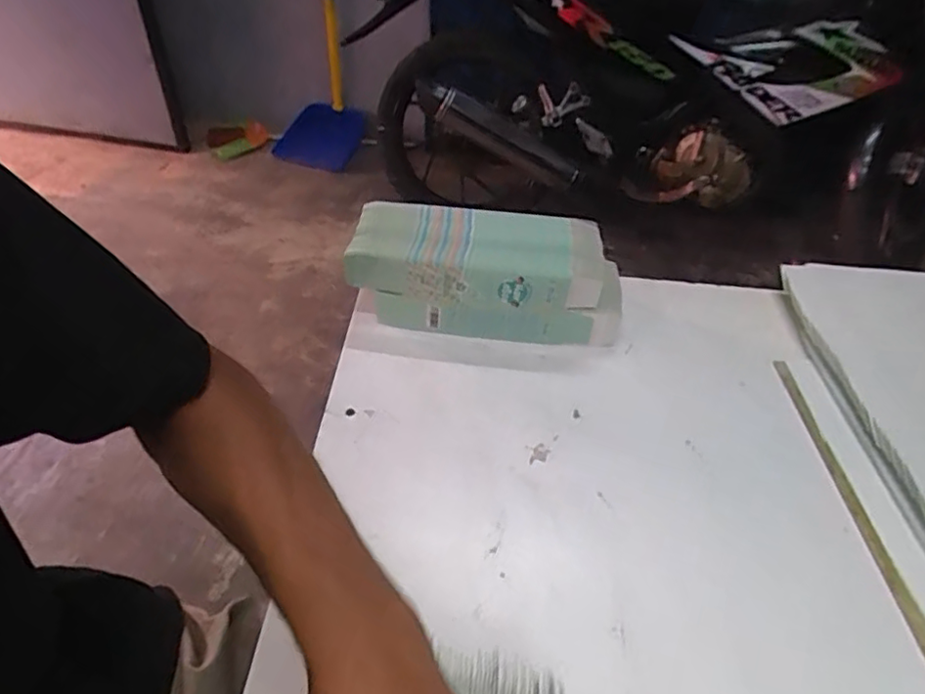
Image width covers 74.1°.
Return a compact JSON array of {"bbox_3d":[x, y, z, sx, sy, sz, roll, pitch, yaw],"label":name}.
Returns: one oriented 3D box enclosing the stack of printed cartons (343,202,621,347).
[{"bbox_3d":[0.024,-0.078,0.637,0.265,0.091,0.113,7,44,2],"label":"stack of printed cartons"}]

